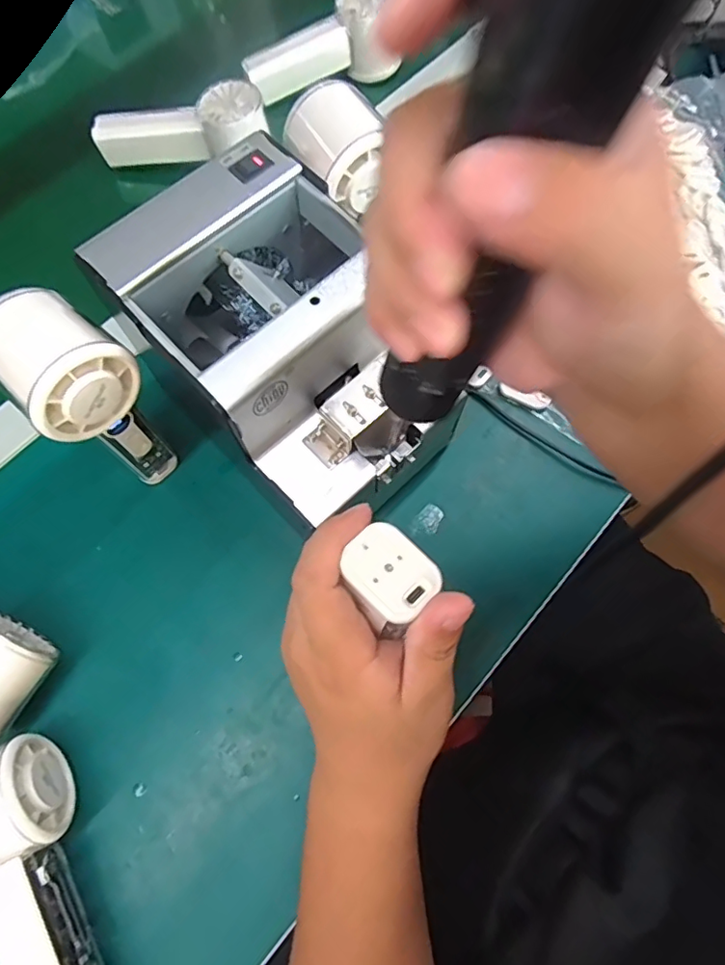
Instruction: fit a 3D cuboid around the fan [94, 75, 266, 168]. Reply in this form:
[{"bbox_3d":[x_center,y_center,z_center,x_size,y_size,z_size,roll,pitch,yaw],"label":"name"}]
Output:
[{"bbox_3d":[-0.157,-0.304,0.466,0.144,0.045,0.050,4,70,3],"label":"fan"}]

